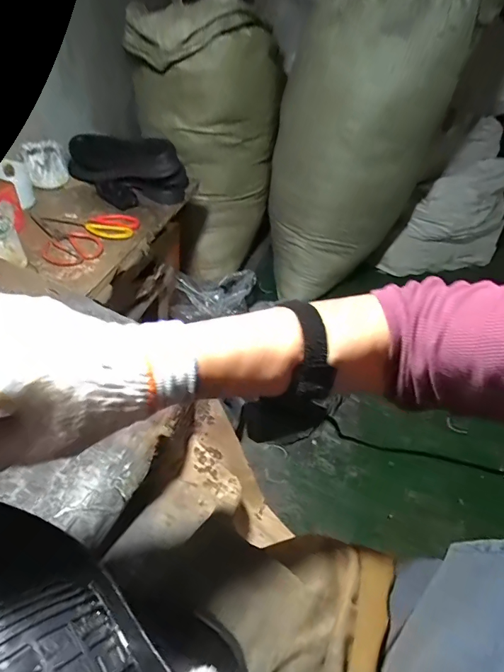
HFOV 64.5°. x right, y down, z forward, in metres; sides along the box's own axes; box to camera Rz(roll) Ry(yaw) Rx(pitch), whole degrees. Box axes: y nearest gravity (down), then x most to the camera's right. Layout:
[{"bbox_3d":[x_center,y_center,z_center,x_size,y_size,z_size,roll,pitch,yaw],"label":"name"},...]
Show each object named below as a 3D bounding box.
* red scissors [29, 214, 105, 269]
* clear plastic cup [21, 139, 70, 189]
[{"bbox_3d":[-0.375,-0.200,0.810,0.109,0.006,0.202,-20,50,-24],"label":"red scissors"},{"bbox_3d":[-0.502,-0.420,0.976,0.095,0.068,0.108,-14,48,-20],"label":"clear plastic cup"}]

